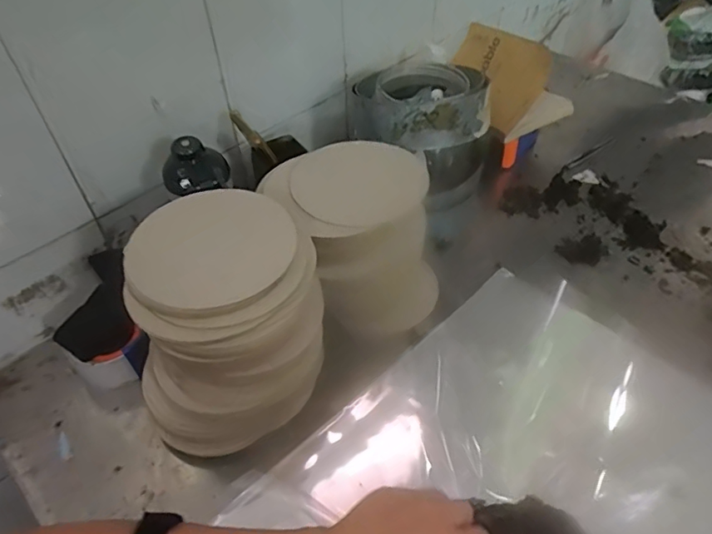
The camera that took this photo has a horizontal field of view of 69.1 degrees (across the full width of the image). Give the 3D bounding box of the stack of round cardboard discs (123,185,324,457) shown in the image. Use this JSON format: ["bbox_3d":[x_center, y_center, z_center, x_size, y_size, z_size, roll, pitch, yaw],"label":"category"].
[{"bbox_3d":[-0.131,0.057,0.506,0.186,0.205,0.156,-23,50,-18],"label":"stack of round cardboard discs"}]

